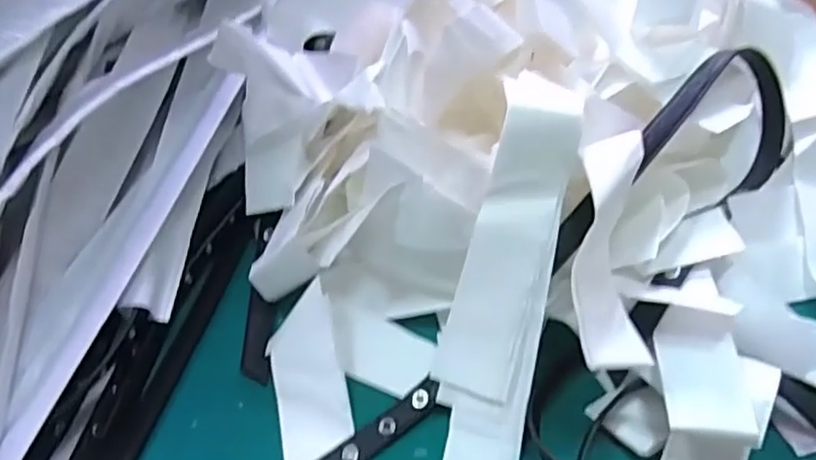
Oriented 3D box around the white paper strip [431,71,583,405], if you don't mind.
[{"bbox_3d":[0.068,0.001,0.435,0.052,0.032,0.210,14,90,10],"label":"white paper strip"}]

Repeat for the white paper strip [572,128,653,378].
[{"bbox_3d":[0.126,0.007,0.410,0.045,0.036,0.160,6,69,7],"label":"white paper strip"}]

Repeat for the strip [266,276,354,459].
[{"bbox_3d":[-0.061,0.108,0.421,0.046,0.035,0.143,-12,49,-8],"label":"strip"}]

